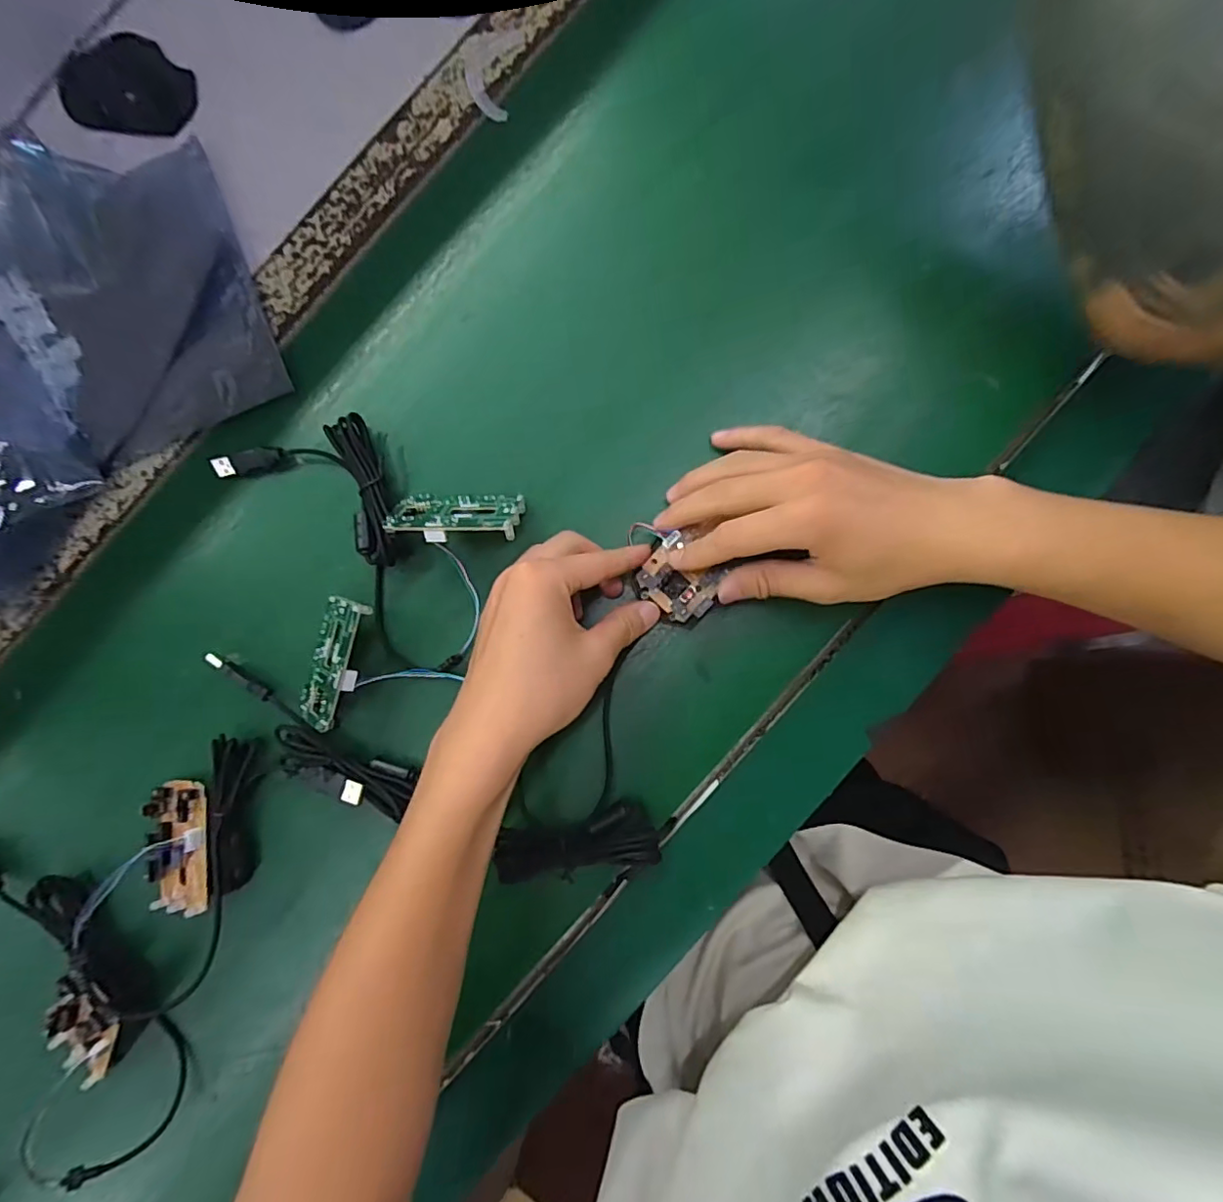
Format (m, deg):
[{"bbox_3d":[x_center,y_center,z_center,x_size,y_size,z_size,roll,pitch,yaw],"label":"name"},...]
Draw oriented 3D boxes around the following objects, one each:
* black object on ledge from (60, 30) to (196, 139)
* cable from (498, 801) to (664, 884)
[{"bbox_3d":[-0.357,-0.382,0.424,0.120,0.009,0.076,17,86,6],"label":"black object on ledge"},{"bbox_3d":[-0.021,0.149,0.345,0.095,0.014,0.037,-13,84,4],"label":"cable"}]

